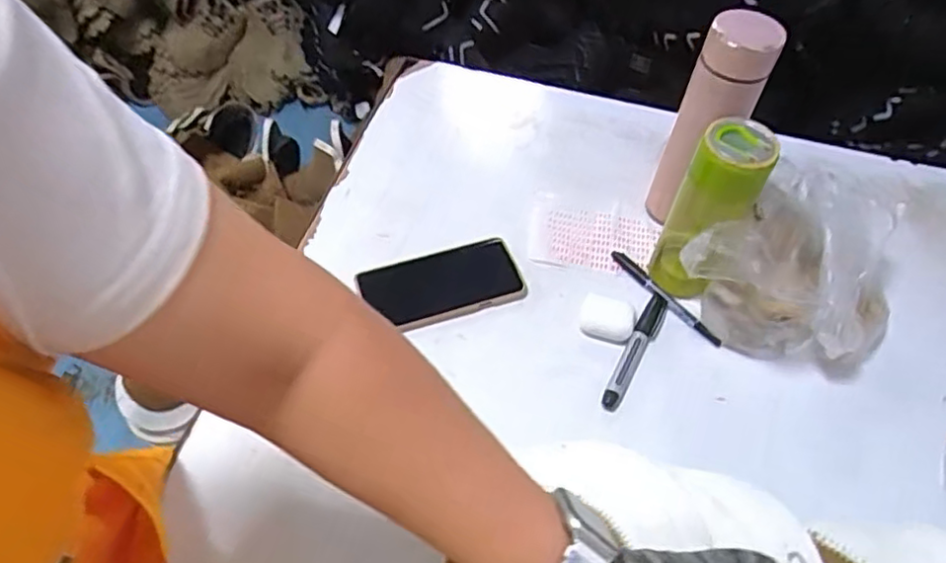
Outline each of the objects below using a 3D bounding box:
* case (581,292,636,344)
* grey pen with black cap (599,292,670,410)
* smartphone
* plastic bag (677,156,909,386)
[{"bbox_3d":[0.133,0.036,0.643,0.051,0.014,0.046,19,54,12],"label":"case"},{"bbox_3d":[0.157,0.065,0.626,0.022,0.015,0.141,26,56,16],"label":"grey pen with black cap"},{"bbox_3d":[-0.030,0.003,0.659,0.156,0.015,0.078,-16,55,-14],"label":"smartphone"},{"bbox_3d":[0.324,-0.012,0.621,0.170,0.130,0.226,39,60,24],"label":"plastic bag"}]

